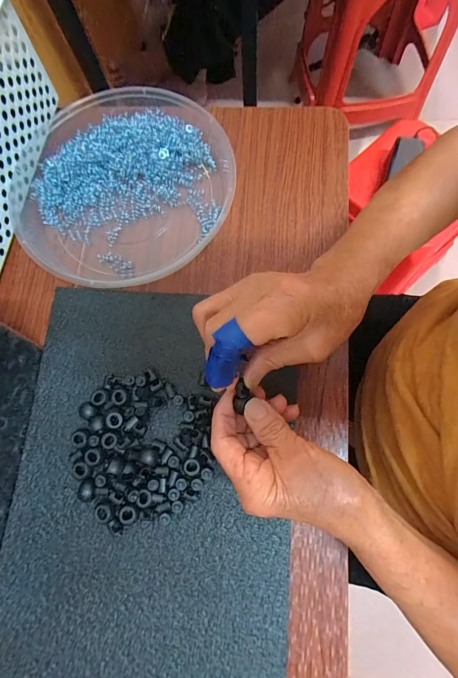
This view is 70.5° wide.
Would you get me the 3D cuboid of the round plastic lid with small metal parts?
[{"bbox_3d":[-0.118,-0.165,0.344,0.230,0.035,0.228,-1,76,3],"label":"round plastic lid with small metal parts"}]

